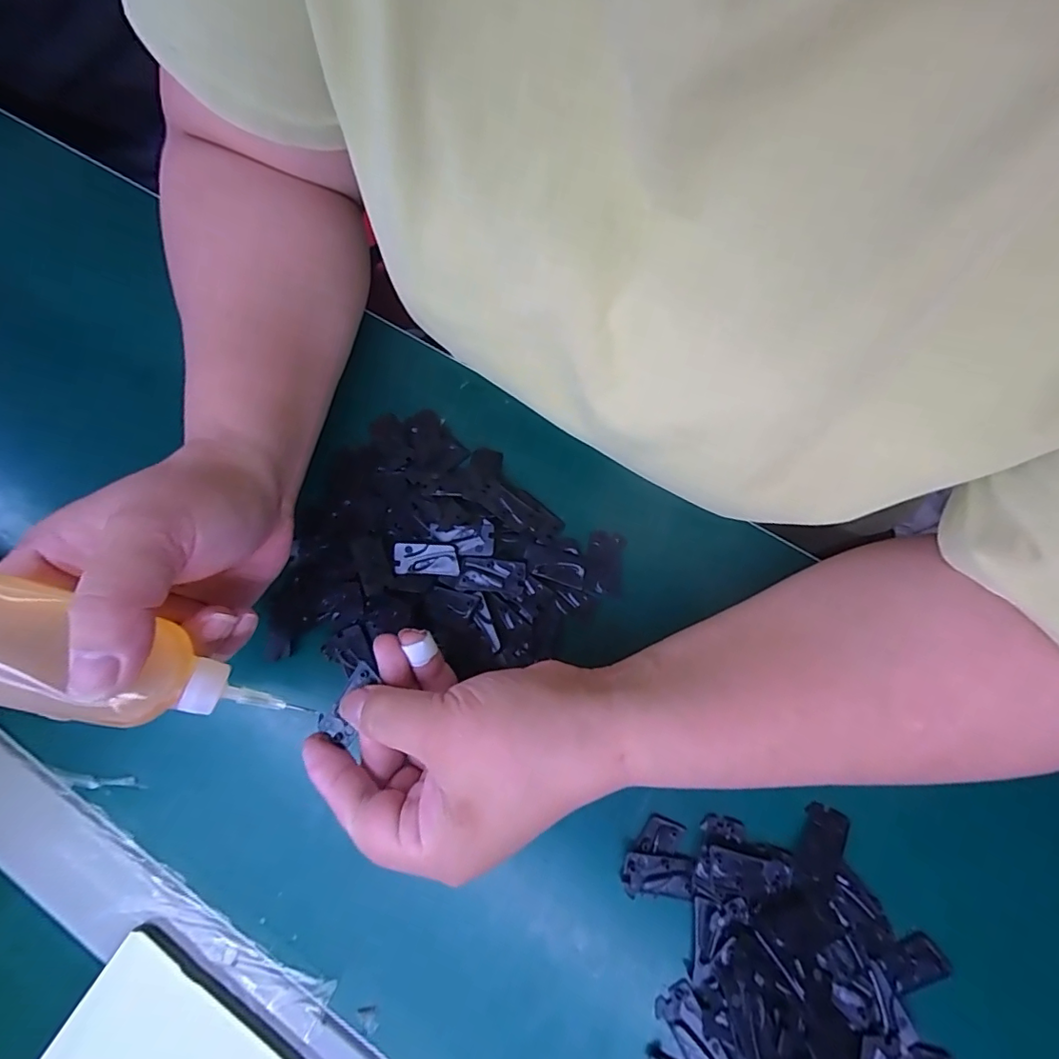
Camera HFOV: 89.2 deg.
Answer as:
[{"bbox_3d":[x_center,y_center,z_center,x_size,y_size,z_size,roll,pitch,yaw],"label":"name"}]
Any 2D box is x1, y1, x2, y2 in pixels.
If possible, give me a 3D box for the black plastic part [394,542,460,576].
[{"bbox_3d":[-0.054,0.016,0.281,0.033,0.004,0.016,3,95,3],"label":"black plastic part"}]

